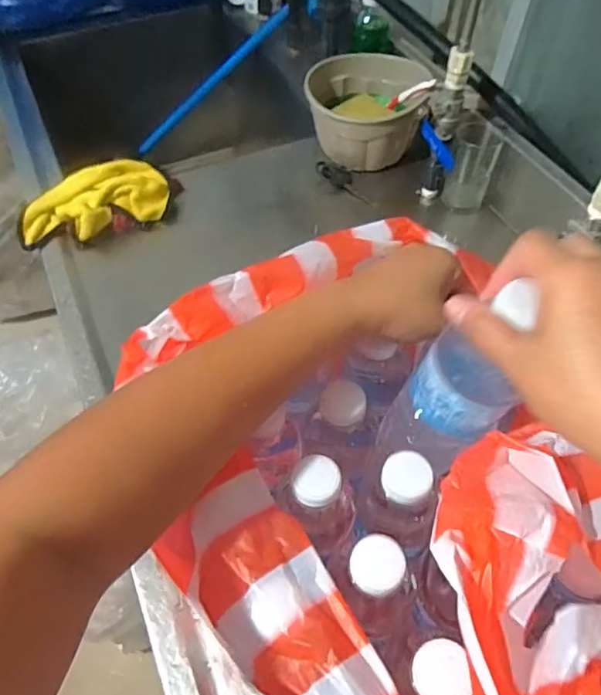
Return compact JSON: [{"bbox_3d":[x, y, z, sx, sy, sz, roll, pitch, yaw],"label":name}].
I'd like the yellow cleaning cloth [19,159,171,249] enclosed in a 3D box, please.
[{"bbox_3d":[-0.282,-0.200,0.771,0.217,0.059,0.092,-19,57,-15],"label":"yellow cleaning cloth"}]

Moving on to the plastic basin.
[{"bbox_3d":[0.096,-0.351,0.812,0.156,0.107,0.149,1,54,-1],"label":"plastic basin"}]

